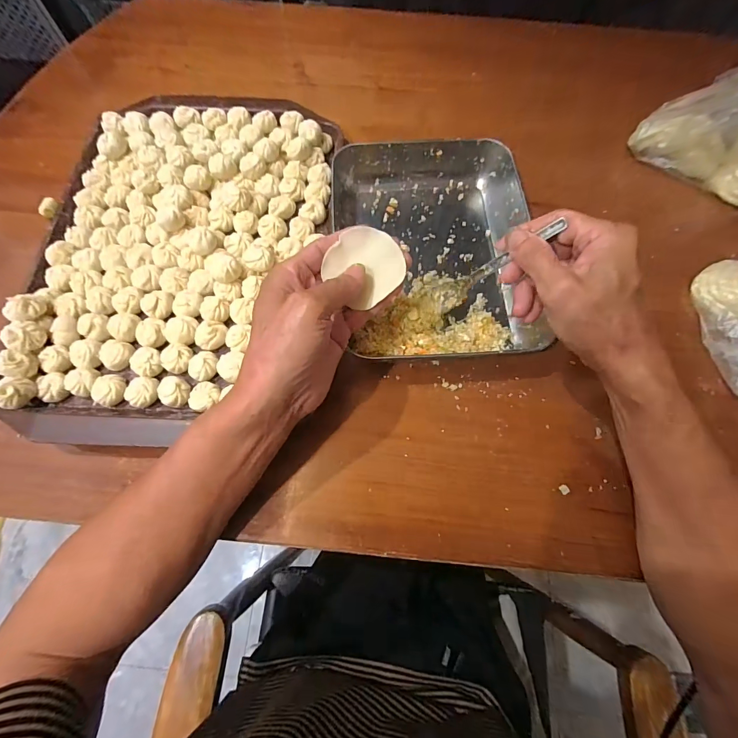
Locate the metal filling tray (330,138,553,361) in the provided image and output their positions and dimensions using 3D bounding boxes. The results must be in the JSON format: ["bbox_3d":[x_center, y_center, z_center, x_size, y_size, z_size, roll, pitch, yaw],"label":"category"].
[{"bbox_3d":[0.065,-0.131,0.376,0.198,0.040,0.253,-5,71,-3],"label":"metal filling tray"}]

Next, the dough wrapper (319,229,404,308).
[{"bbox_3d":[-0.001,-0.083,0.288,0.057,0.004,0.056,44,84,-6],"label":"dough wrapper"}]

